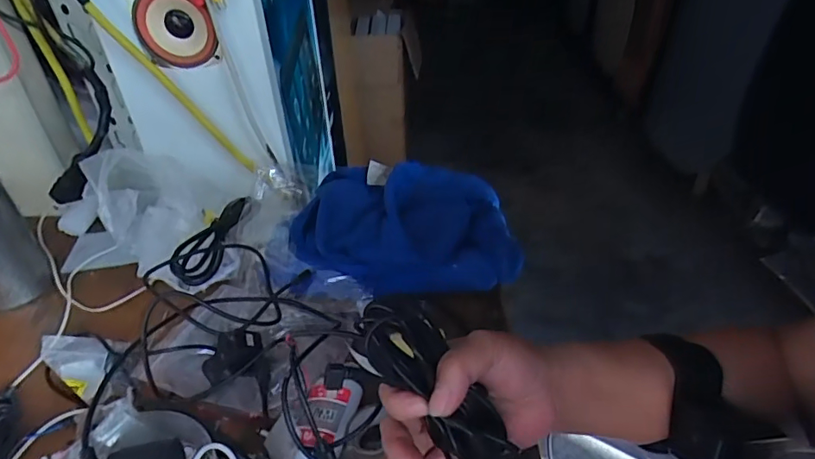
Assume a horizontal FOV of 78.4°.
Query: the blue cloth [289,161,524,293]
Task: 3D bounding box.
[{"bbox_3d":[-0.003,-0.009,0.460,0.198,0.040,0.127,0,61,-3],"label":"blue cloth"}]

